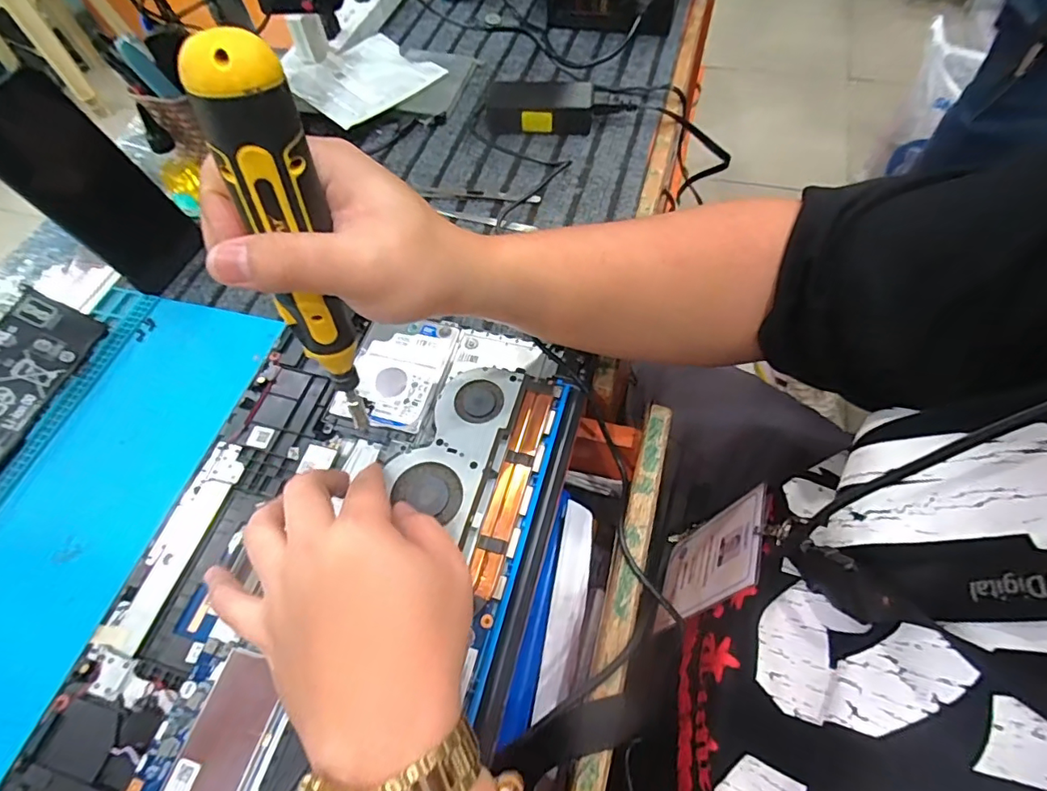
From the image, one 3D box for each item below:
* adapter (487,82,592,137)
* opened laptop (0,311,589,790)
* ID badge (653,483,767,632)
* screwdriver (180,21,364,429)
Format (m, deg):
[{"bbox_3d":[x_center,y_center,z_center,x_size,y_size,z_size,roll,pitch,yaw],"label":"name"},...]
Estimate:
[{"bbox_3d":[0.016,-0.294,0.540,0.105,0.034,0.049,0,60,5],"label":"adapter"},{"bbox_3d":[-0.114,0.094,0.337,0.245,0.020,0.343,12,62,11],"label":"opened laptop"},{"bbox_3d":[0.149,0.134,0.428,0.004,0.128,0.092,32,48,1],"label":"ID badge"},{"bbox_3d":[-0.105,-0.057,0.257,0.028,0.199,0.028,1,49,-1],"label":"screwdriver"}]

